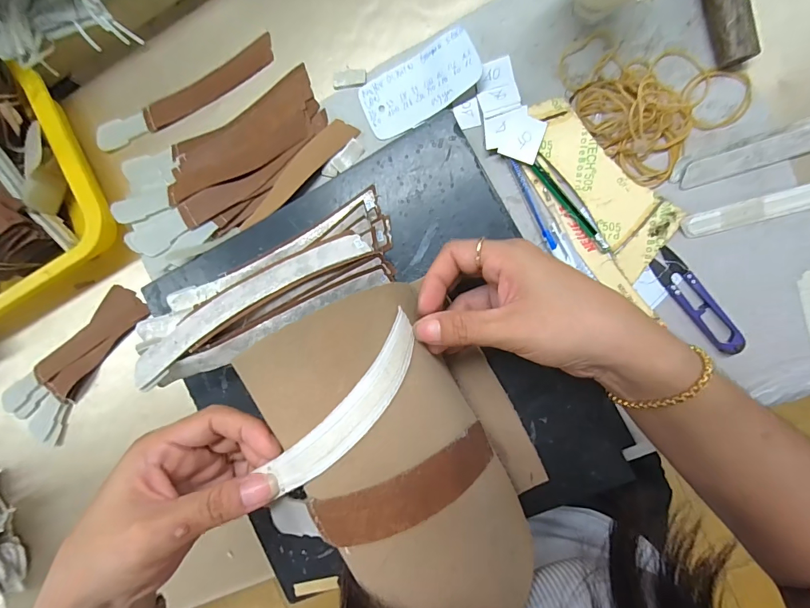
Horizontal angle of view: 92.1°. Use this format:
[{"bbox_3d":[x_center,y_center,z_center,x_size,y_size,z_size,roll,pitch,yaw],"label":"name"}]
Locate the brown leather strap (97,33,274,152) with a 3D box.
[{"bbox_3d":[-0.210,-0.195,0.371,0.192,0.007,0.029,-23,89,10],"label":"brown leather strap"}]

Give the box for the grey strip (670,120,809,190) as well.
[{"bbox_3d":[0.308,-0.126,0.290,0.199,0.009,0.026,-14,89,11],"label":"grey strip"}]

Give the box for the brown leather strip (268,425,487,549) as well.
[{"bbox_3d":[-0.002,0.094,0.201,0.122,0.040,0.026,-14,90,-17],"label":"brown leather strip"}]

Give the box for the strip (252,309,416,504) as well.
[{"bbox_3d":[-0.027,0.052,0.200,0.026,0.038,0.110,39,77,6],"label":"strip"}]

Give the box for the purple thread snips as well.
[{"bbox_3d":[0.229,-0.003,0.306,0.021,0.007,0.095,-37,86,9],"label":"purple thread snips"}]

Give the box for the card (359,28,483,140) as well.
[{"bbox_3d":[0.011,-0.186,0.330,0.101,0.013,0.052,-24,88,10],"label":"card"}]

